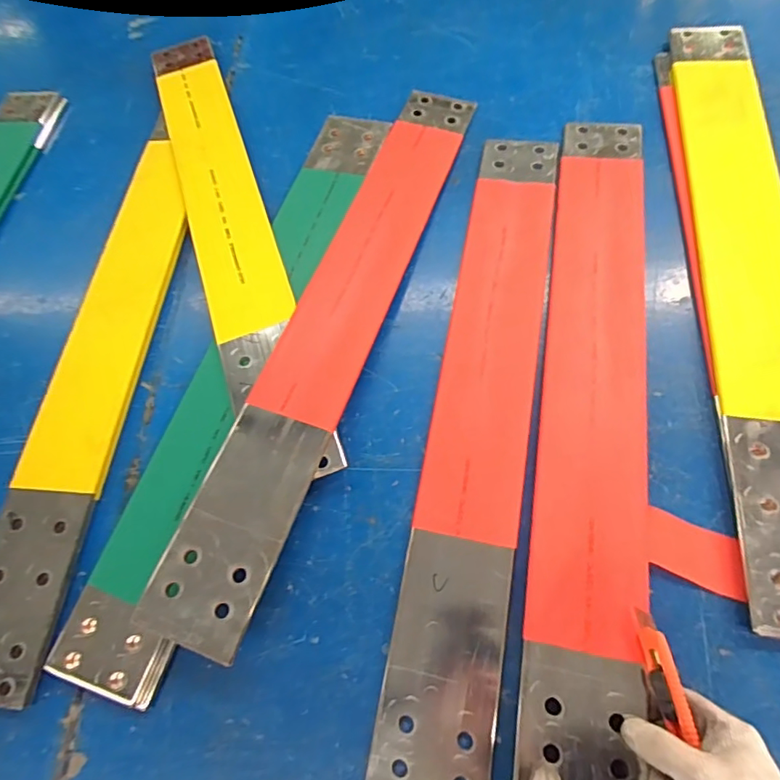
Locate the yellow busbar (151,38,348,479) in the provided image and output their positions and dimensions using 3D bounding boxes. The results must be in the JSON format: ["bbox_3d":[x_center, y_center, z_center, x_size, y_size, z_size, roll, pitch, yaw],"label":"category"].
[{"bbox_3d":[-0.219,-0.241,0.669,0.100,0.009,0.789,-20,64,-3],"label":"yellow busbar"}]

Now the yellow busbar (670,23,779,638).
[{"bbox_3d":[0.400,-0.156,0.562,0.104,0.023,0.782,6,67,6],"label":"yellow busbar"}]

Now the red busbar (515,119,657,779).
[{"bbox_3d":[0.212,-0.019,0.523,0.102,0.017,0.728,9,66,7],"label":"red busbar"}]

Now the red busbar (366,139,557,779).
[{"bbox_3d":[0.101,0.007,0.535,0.097,0.018,0.732,10,67,7],"label":"red busbar"}]

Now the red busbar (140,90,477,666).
[{"bbox_3d":[-0.053,-0.097,0.579,0.102,0.015,0.734,18,65,9],"label":"red busbar"}]

